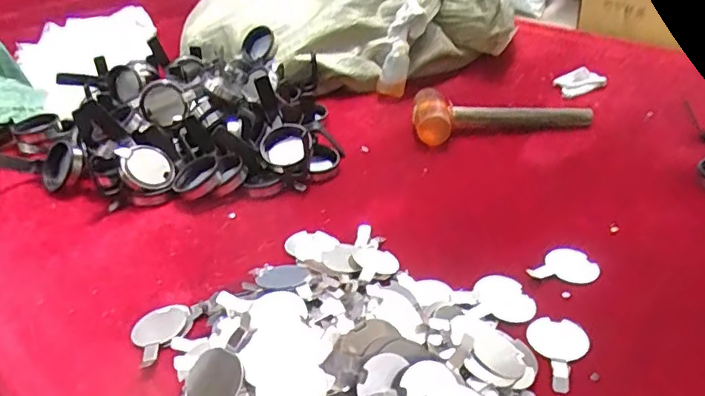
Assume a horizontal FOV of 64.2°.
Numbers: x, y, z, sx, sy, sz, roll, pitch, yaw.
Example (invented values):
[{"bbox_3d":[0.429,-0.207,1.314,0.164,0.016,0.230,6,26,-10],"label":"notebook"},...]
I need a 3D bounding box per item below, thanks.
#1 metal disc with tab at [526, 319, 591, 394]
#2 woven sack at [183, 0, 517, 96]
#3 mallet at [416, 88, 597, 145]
[{"bbox_3d":[0.194,0.144,0.524,0.053,0.004,0.084,3,35,9],"label":"metal disc with tab"},{"bbox_3d":[-0.013,-0.367,1.118,0.602,0.197,0.375,-5,35,-2],"label":"woven sack"},{"bbox_3d":[0.232,-0.131,0.881,0.275,0.045,0.101,-3,35,2],"label":"mallet"}]

